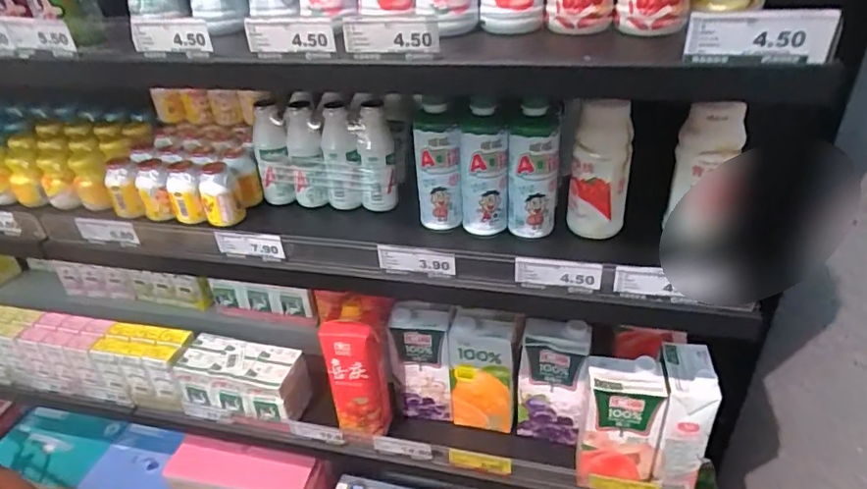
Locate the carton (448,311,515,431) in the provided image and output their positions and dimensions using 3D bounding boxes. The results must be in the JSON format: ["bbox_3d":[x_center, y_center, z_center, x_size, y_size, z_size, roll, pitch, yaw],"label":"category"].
[{"bbox_3d":[0.074,0.194,0.849,0.094,0.190,0.057,4,35,13],"label":"carton"}]

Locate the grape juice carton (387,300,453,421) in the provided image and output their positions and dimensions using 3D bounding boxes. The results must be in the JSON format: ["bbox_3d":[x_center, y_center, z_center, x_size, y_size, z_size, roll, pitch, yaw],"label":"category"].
[{"bbox_3d":[-0.018,0.182,0.875,0.089,0.198,0.061,0,34,7],"label":"grape juice carton"}]

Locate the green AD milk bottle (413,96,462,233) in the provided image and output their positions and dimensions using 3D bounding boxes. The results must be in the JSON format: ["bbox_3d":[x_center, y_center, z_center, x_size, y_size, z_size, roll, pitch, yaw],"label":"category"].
[{"bbox_3d":[0.005,-0.099,0.679,0.054,0.176,0.053,-5,33,-1],"label":"green AD milk bottle"}]

